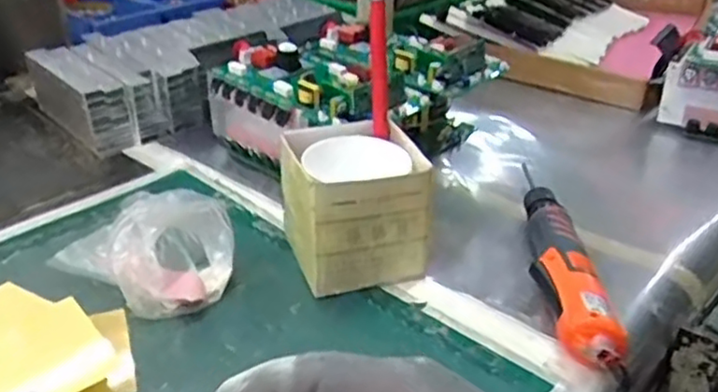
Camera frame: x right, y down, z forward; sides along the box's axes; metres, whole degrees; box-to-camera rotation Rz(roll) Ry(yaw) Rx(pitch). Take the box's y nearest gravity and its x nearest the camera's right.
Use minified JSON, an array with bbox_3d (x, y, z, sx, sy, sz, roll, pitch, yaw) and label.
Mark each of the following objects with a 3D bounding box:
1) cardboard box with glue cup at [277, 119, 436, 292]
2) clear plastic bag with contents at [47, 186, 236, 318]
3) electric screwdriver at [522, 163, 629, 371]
[{"bbox_3d":[-0.007,0.007,0.602,0.107,0.115,0.118,-9,33,-17],"label":"cardboard box with glue cup"},{"bbox_3d":[-0.175,0.043,0.556,0.136,0.083,0.098,-12,34,-21],"label":"clear plastic bag with contents"},{"bbox_3d":[0.172,0.054,0.585,0.046,0.047,0.255,1,31,0],"label":"electric screwdriver"}]

